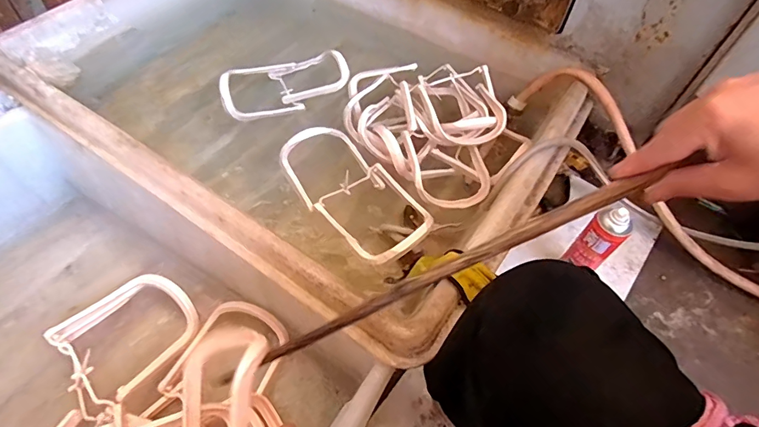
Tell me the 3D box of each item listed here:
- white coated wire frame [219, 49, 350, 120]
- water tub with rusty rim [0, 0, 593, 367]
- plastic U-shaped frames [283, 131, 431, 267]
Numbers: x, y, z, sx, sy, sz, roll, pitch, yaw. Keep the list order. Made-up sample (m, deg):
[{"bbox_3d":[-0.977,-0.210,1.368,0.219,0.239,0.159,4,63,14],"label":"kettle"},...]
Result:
[{"bbox_3d":[-0.217,-0.303,0.990,0.300,0.046,0.166,-24,60,-19],"label":"white coated wire frame"},{"bbox_3d":[-0.164,-0.256,0.955,1.046,0.224,0.789,30,58,16],"label":"water tub with rusty rim"},{"bbox_3d":[-0.054,-0.048,0.828,0.172,0.032,0.338,-36,65,-25],"label":"plastic U-shaped frames"}]

